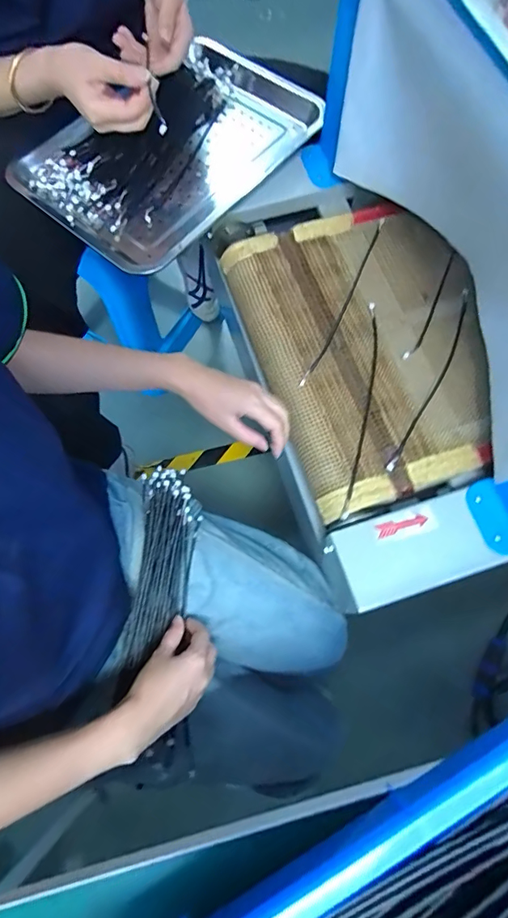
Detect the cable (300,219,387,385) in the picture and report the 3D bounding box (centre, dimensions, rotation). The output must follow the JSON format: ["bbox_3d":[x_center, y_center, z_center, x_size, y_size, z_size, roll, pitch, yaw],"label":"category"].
[{"bbox_3d":[0.119,-0.205,0.587,0.012,0.004,0.277,25,74,8],"label":"cable"}]

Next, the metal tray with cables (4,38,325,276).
[{"bbox_3d":[-0.111,-0.440,0.651,0.277,0.039,0.400,42,77,12],"label":"metal tray with cables"}]

